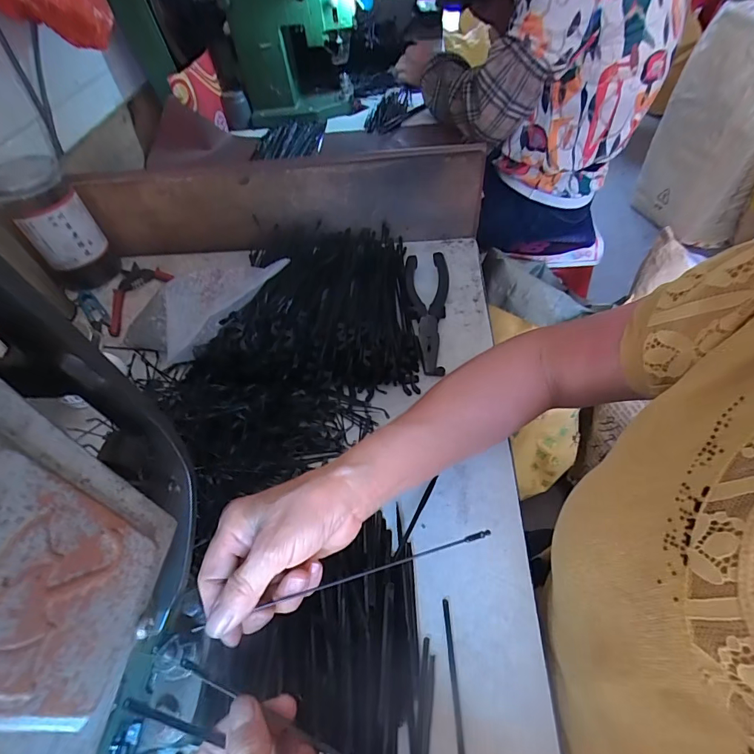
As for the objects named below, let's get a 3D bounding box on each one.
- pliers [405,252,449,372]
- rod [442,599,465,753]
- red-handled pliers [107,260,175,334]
[{"bbox_3d":[0.057,-0.081,0.483,0.051,0.012,0.182,1,52,6],"label":"pliers"},{"bbox_3d":[0.049,0.198,0.270,0.005,0.004,0.098,-3,51,3],"label":"rod"},{"bbox_3d":[-0.340,-0.109,0.569,0.079,0.012,0.118,17,55,18],"label":"red-handled pliers"}]

